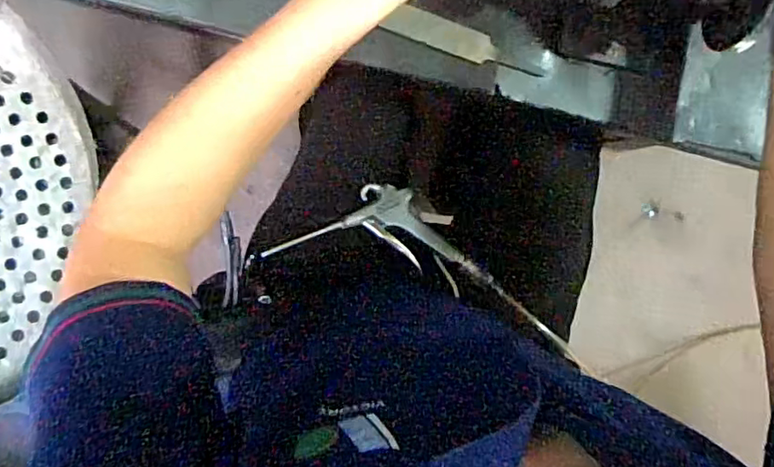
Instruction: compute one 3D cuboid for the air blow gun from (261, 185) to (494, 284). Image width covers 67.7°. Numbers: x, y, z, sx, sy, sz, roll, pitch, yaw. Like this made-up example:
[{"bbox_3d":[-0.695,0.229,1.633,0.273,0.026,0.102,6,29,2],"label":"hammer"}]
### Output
[{"bbox_3d":[-0.003,-0.006,0.609,0.226,0.020,0.090,7,74,-6],"label":"air blow gun"}]

